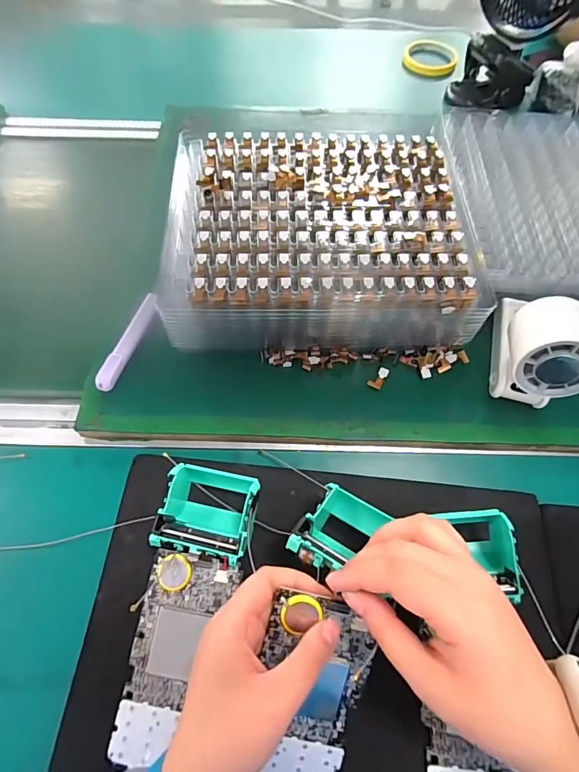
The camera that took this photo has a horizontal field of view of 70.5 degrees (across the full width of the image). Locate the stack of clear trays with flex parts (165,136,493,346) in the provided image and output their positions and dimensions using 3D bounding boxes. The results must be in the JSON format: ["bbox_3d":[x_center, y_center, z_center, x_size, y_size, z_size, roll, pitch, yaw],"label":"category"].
[{"bbox_3d":[0.027,-0.151,0.412,0.285,0.085,0.237,0,61,-4],"label":"stack of clear trays with flex parts"}]

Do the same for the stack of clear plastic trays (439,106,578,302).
[{"bbox_3d":[0.306,-0.222,0.482,0.240,0.037,0.305,3,60,-2],"label":"stack of clear plastic trays"}]

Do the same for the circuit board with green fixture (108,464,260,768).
[{"bbox_3d":[-0.075,0.159,0.298,0.074,0.044,0.192,13,73,4],"label":"circuit board with green fixture"}]

